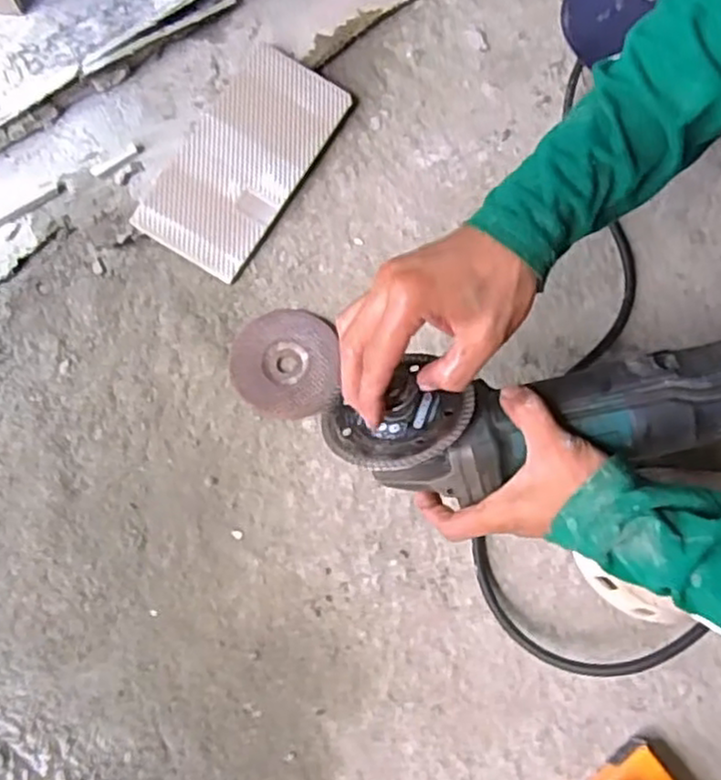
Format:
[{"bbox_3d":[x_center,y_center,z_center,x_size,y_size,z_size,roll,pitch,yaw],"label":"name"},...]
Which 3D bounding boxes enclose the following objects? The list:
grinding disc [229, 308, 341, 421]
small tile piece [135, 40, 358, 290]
[{"bbox_3d":[-0.066,-0.024,0.634,0.088,0.008,0.099,-4,74,-1],"label":"grinding disc"},{"bbox_3d":[-0.107,-0.219,0.682,0.111,0.012,0.223,32,76,-2],"label":"small tile piece"}]

